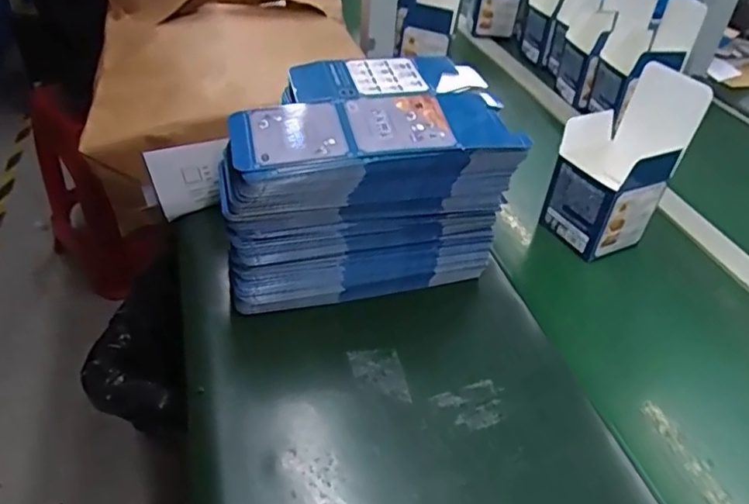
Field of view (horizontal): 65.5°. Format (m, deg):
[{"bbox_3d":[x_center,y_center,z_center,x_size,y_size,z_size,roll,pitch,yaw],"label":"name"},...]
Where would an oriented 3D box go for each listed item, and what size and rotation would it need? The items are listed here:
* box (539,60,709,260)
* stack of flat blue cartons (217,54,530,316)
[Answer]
[{"bbox_3d":[0.251,-0.097,0.613,0.088,0.181,0.098,-22,45,-28],"label":"box"},{"bbox_3d":[-0.017,-0.065,0.563,0.251,0.180,0.148,-8,40,-14],"label":"stack of flat blue cartons"}]

